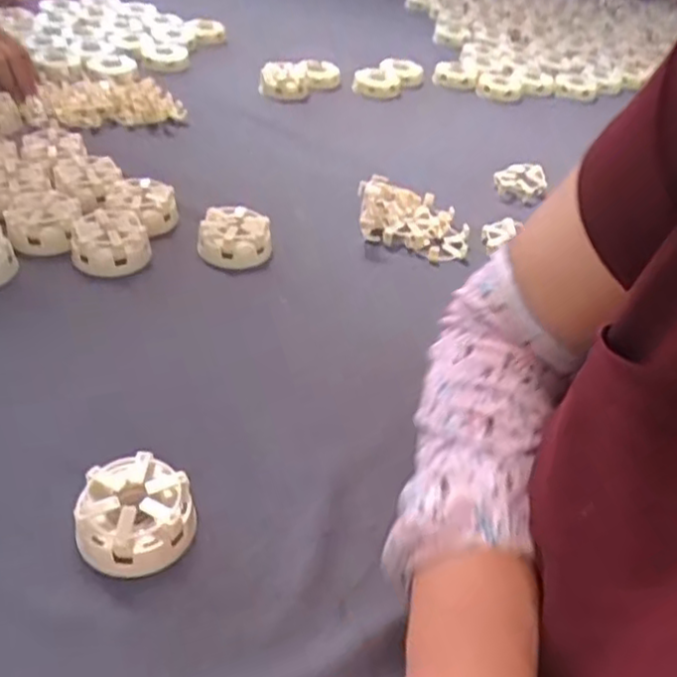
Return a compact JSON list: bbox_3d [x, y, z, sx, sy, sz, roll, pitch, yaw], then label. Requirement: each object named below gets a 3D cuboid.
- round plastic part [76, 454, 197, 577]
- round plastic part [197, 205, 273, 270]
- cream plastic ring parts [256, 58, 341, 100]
[{"bbox_3d":[-0.120,0.101,0.412,0.064,0.037,0.065,3,38,-2],"label":"round plastic part"},{"bbox_3d":[-0.097,-0.095,0.658,0.067,0.040,0.067,-2,38,-8],"label":"round plastic part"},{"bbox_3d":[-0.049,-0.364,0.969,0.042,0.035,0.126,32,46,31],"label":"cream plastic ring parts"}]

